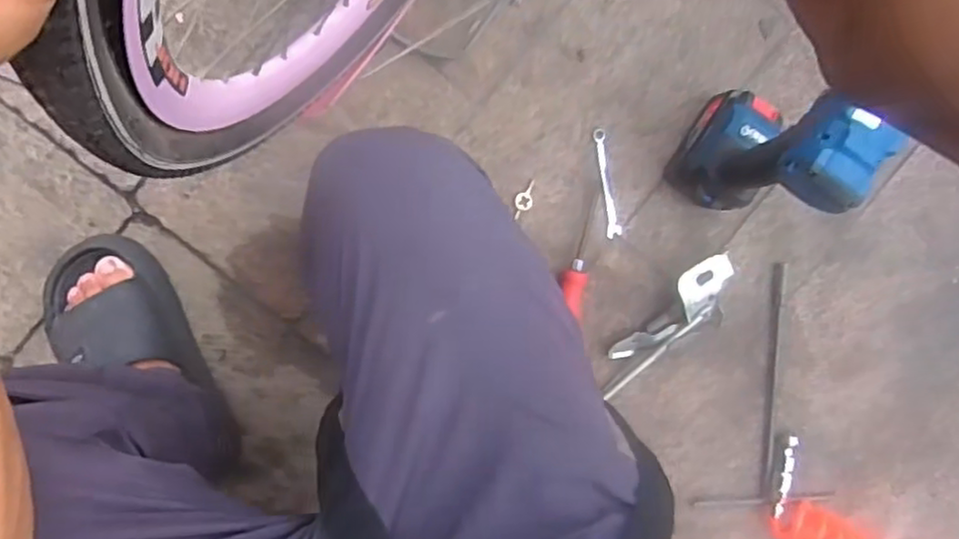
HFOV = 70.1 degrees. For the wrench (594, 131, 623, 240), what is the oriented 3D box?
[{"bbox_3d":[0.134,-0.091,0.723,0.016,0.006,0.113,-13,97,-6],"label":"wrench"}]

